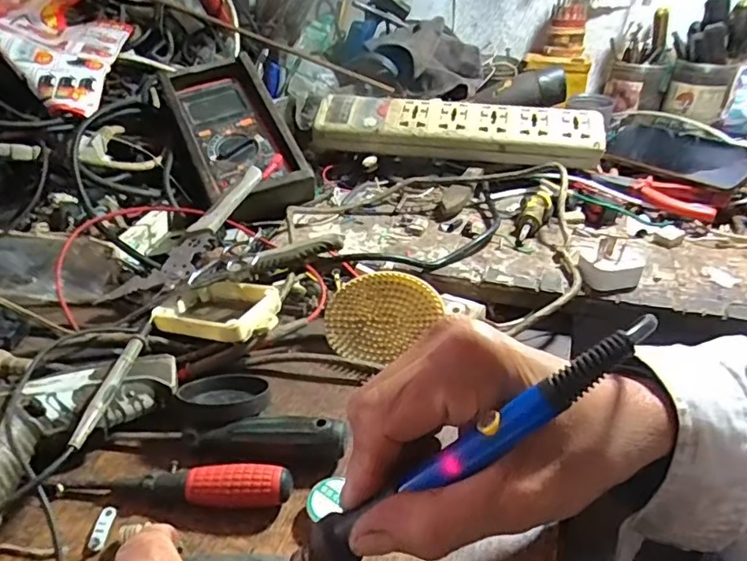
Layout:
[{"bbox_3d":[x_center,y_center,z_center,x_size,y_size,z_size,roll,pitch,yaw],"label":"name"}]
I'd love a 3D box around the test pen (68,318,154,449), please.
[{"bbox_3d":[-0.161,0.061,0.346,0.012,0.009,0.109,0,33,0],"label":"test pen"}]

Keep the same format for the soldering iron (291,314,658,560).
[{"bbox_3d":[0.016,0.079,0.214,0.209,0.015,0.018,-40,31,15],"label":"soldering iron"}]

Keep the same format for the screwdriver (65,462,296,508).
[{"bbox_3d":[-0.111,0.116,0.319,0.128,0.018,0.021,3,33,4],"label":"screwdriver"}]

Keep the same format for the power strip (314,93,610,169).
[{"bbox_3d":[0.096,-0.178,0.643,0.319,0.033,0.073,6,59,7],"label":"power strip"}]

